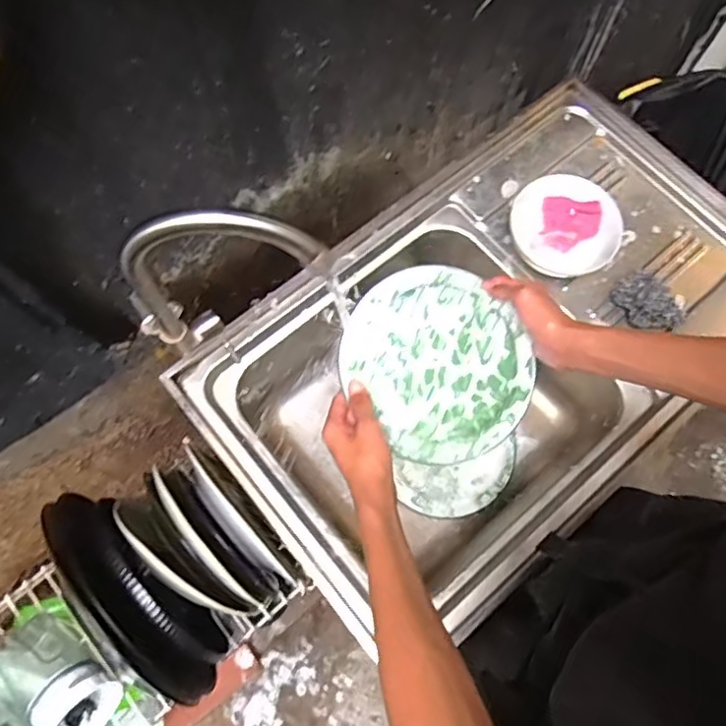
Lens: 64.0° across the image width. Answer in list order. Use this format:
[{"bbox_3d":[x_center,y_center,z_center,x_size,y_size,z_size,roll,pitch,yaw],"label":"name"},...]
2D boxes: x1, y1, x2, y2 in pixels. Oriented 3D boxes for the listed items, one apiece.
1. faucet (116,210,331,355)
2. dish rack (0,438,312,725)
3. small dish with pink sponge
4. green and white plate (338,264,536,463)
[{"bbox_3d":[-0.118,-0.070,0.501,0.171,0.219,0.033,-5,71,-2],"label":"faucet"},{"bbox_3d":[-0.399,0.373,0.590,0.685,0.210,0.234,-39,76,-12],"label":"dish rack"},{"bbox_3d":[0.275,-0.186,0.794,0.136,0.048,0.146,0,84,4],"label":"small dish with pink sponge"},{"bbox_3d":[0.083,-0.005,0.618,0.183,0.032,0.206,-38,86,-9],"label":"green and white plate"}]

